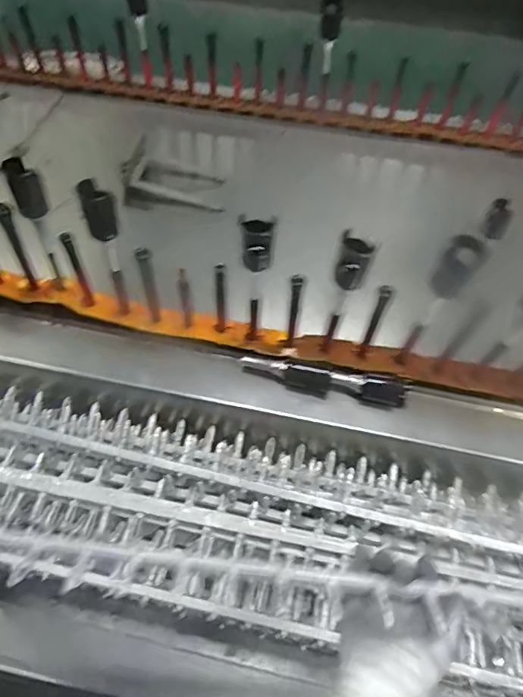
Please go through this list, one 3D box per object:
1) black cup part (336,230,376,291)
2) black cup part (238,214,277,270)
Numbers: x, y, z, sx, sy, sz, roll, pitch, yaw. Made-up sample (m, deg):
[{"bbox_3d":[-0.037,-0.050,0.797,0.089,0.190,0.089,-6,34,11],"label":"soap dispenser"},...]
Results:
[{"bbox_3d":[0.110,-0.103,0.568,0.035,0.065,0.036,15,56,9],"label":"black cup part"},{"bbox_3d":[-0.006,-0.126,0.581,0.040,0.069,0.023,3,55,0],"label":"black cup part"}]

